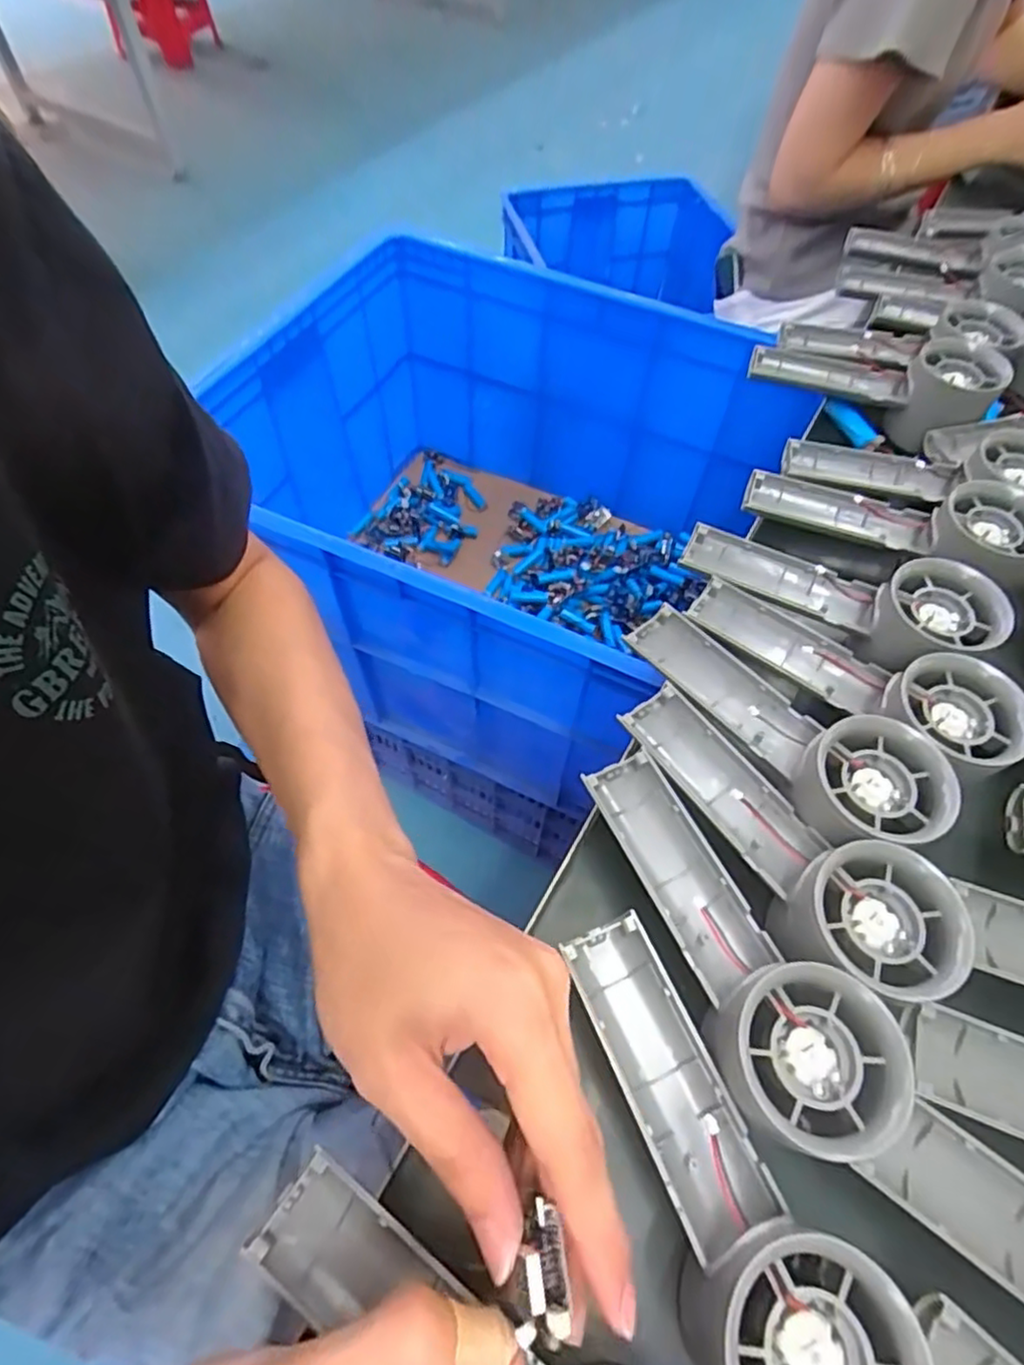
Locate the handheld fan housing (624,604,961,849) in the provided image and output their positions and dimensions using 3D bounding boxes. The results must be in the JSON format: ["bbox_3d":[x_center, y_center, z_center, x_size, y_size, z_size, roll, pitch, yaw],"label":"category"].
[{"bbox_3d":[0.122,0.017,0.311,0.051,0.032,0.157,-34,53,-20],"label":"handheld fan housing"}]

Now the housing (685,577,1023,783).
[{"bbox_3d":[0.166,-0.007,0.328,0.157,0.031,0.048,30,61,31],"label":"housing"}]

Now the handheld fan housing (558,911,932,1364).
[{"bbox_3d":[0.061,0.159,0.215,0.057,0.030,0.155,-25,63,-16],"label":"handheld fan housing"}]

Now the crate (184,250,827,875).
[{"bbox_3d":[-0.035,-0.194,0.794,0.517,0.350,0.461,22,61,12],"label":"crate"}]

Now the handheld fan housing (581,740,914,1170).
[{"bbox_3d":[0.082,0.097,0.261,0.054,0.031,0.156,-20,49,-13],"label":"handheld fan housing"}]

